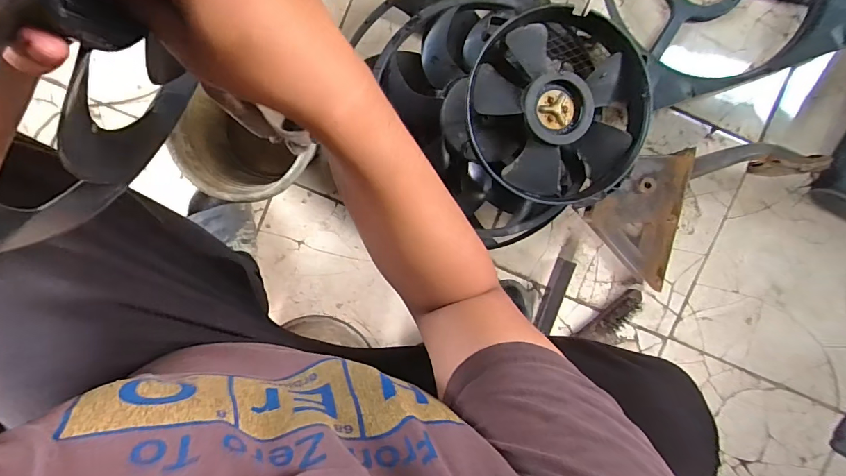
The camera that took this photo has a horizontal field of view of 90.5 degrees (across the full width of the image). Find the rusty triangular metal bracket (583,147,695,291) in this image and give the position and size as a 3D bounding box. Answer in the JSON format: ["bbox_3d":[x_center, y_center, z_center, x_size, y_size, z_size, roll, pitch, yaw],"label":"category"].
[{"bbox_3d":[0.370,-0.041,0.749,0.130,0.099,0.233,7,94,-2],"label":"rusty triangular metal bracket"}]

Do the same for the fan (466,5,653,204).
[{"bbox_3d":[0.223,-0.211,0.706,0.289,0.105,0.294,0,94,-2],"label":"fan"}]

